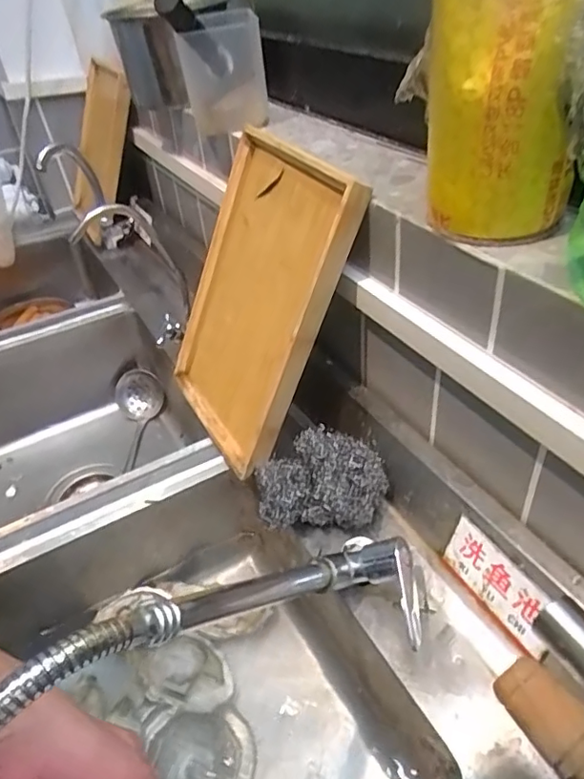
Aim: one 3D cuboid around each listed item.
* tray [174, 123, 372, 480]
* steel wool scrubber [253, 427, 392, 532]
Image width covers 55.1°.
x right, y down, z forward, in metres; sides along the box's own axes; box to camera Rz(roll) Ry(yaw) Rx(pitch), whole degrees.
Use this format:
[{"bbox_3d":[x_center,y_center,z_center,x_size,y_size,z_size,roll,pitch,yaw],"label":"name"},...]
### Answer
[{"bbox_3d":[-0.038,-0.084,0.537,0.019,0.278,0.214,2,30,-35],"label":"tray"},{"bbox_3d":[0.025,0.075,0.486,0.109,0.053,0.085,-2,39,4],"label":"steel wool scrubber"}]

